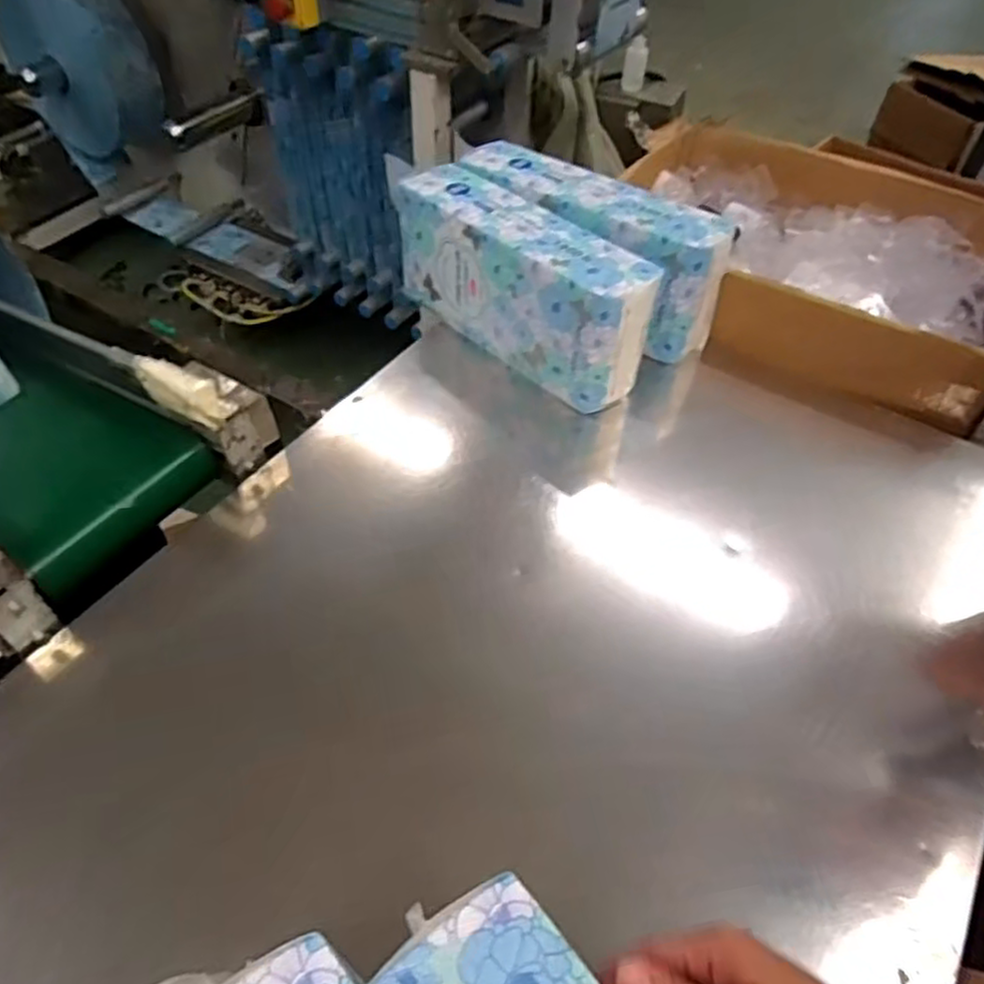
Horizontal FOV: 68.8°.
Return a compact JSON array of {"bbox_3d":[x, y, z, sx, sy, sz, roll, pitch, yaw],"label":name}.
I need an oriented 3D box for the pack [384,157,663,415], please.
[{"bbox_3d":[0.033,-0.250,0.859,0.096,0.158,0.342,-36,61,-28],"label":"pack"}]

